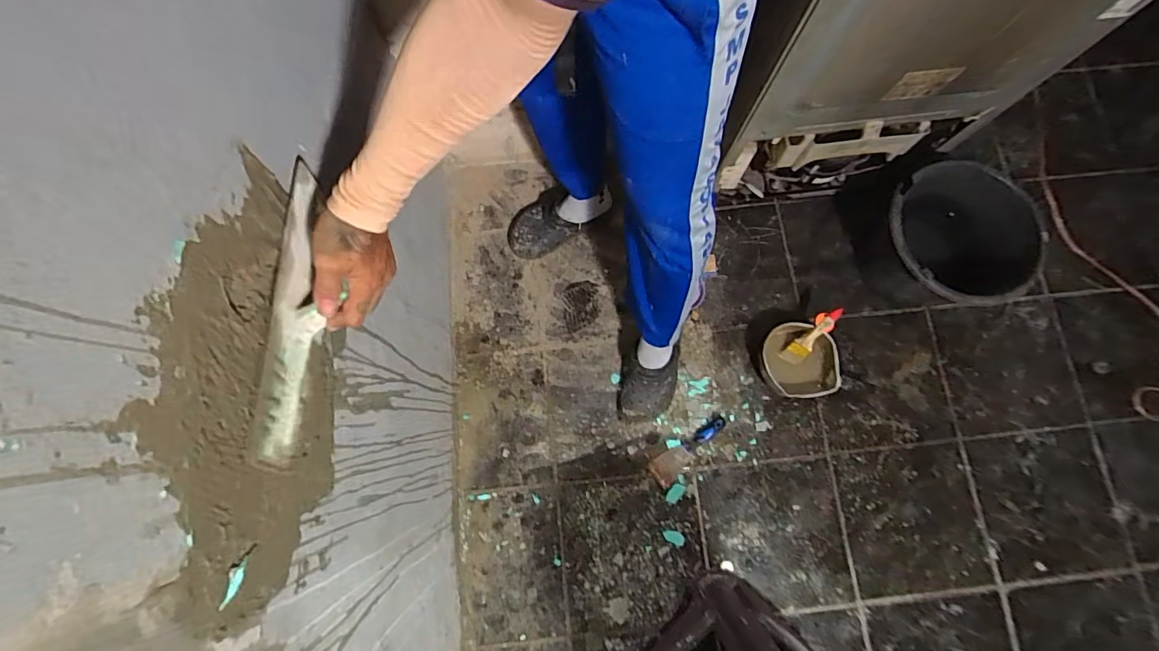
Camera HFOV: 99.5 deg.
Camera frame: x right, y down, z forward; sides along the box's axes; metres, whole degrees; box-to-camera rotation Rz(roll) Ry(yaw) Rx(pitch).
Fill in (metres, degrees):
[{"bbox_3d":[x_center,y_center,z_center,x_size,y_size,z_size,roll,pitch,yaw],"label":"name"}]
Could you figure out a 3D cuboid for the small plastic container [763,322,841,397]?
[{"bbox_3d":[0.482,0.076,1.098,0.154,0.083,0.169,-7,79,-4],"label":"small plastic container"}]

